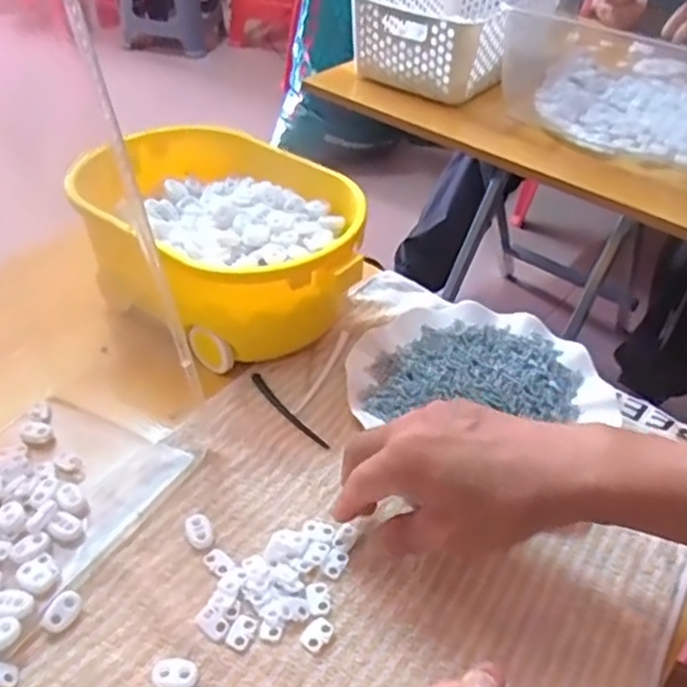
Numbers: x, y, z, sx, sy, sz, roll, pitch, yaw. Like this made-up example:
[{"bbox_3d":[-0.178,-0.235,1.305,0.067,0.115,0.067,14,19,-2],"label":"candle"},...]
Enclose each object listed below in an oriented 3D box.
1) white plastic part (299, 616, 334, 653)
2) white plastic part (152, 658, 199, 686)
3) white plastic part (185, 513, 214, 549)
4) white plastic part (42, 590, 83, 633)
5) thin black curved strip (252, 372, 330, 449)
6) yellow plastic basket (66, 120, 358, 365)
[{"bbox_3d":[-0.014,0.156,0.376,0.014,0.004,0.019,26,46,23],"label":"white plastic part"},{"bbox_3d":[-0.087,0.170,0.357,0.023,0.004,0.016,2,41,-2],"label":"white plastic part"},{"bbox_3d":[-0.087,0.112,0.420,0.014,0.006,0.023,-15,45,-20],"label":"white plastic part"},{"bbox_3d":[-0.151,0.145,0.378,0.014,0.008,0.023,22,45,20],"label":"white plastic part"},{"bbox_3d":[-0.040,0.048,0.495,0.010,0.004,0.087,-25,49,-29],"label":"thin black curved strip"},{"bbox_3d":[-0.096,-0.078,0.558,0.233,0.102,0.163,33,49,29],"label":"yellow plastic basket"}]

